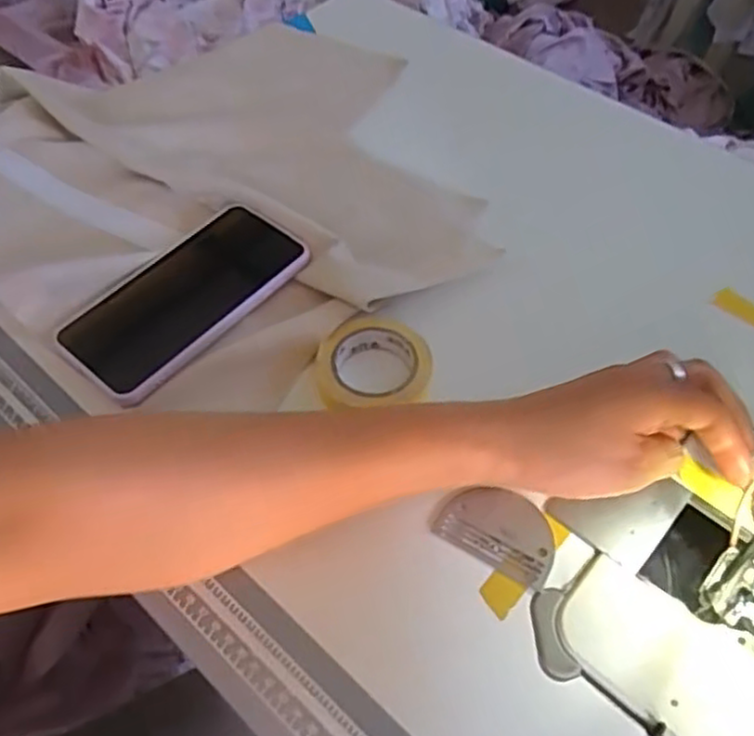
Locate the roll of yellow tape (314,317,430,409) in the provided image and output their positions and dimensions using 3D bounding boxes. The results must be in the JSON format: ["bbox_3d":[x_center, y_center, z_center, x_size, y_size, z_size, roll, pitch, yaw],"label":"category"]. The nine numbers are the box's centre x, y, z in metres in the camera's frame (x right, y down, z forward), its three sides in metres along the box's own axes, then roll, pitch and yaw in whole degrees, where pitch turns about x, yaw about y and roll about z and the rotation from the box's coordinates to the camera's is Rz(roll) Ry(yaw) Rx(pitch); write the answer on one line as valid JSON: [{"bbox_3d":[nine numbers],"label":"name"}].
[{"bbox_3d":[-0.002,-0.001,0.420,0.066,0.018,0.060,0,53,1],"label":"roll of yellow tape"}]

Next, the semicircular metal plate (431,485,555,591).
[{"bbox_3d":[0.066,0.085,0.371,0.061,0.004,0.042,26,57,19],"label":"semicircular metal plate"}]

